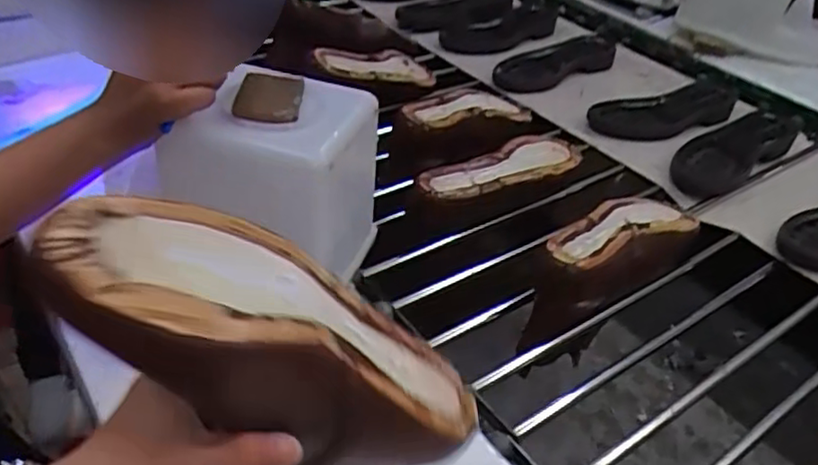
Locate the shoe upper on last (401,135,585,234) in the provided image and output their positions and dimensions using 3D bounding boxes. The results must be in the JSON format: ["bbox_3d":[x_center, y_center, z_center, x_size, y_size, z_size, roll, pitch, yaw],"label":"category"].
[{"bbox_3d":[0.115,-0.065,0.821,0.251,0.053,0.078,-21,46,-31],"label":"shoe upper on last"}]

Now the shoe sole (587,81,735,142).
[{"bbox_3d":[0.417,-0.191,1.050,0.269,0.026,0.107,-10,41,-20],"label":"shoe sole"}]

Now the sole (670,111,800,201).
[{"bbox_3d":[0.472,-0.127,0.970,0.268,0.033,0.098,-25,48,-34],"label":"sole"}]

